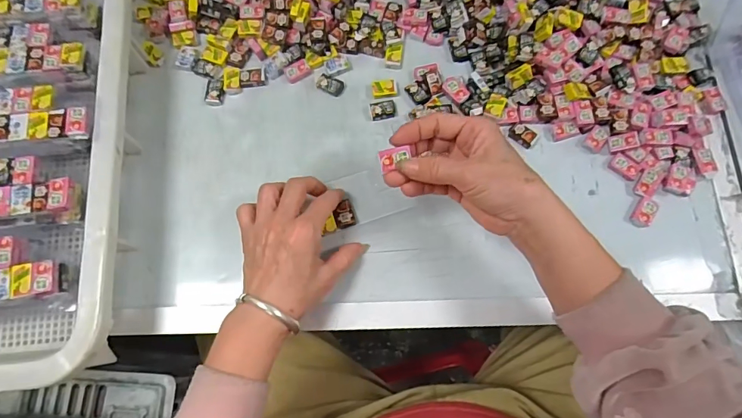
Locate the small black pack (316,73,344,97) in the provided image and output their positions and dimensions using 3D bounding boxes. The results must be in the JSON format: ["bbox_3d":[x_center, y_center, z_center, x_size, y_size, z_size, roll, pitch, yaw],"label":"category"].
[{"bbox_3d":[-0.043,-0.133,0.462,0.029,0.007,0.017,25,76,7],"label":"small black pack"}]

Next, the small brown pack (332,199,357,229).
[{"bbox_3d":[-0.026,0.006,0.424,0.020,0.011,0.024,-19,75,-5],"label":"small brown pack"}]

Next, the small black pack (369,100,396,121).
[{"bbox_3d":[0.012,-0.102,0.454,0.026,0.010,0.018,-12,74,-3],"label":"small black pack"}]

